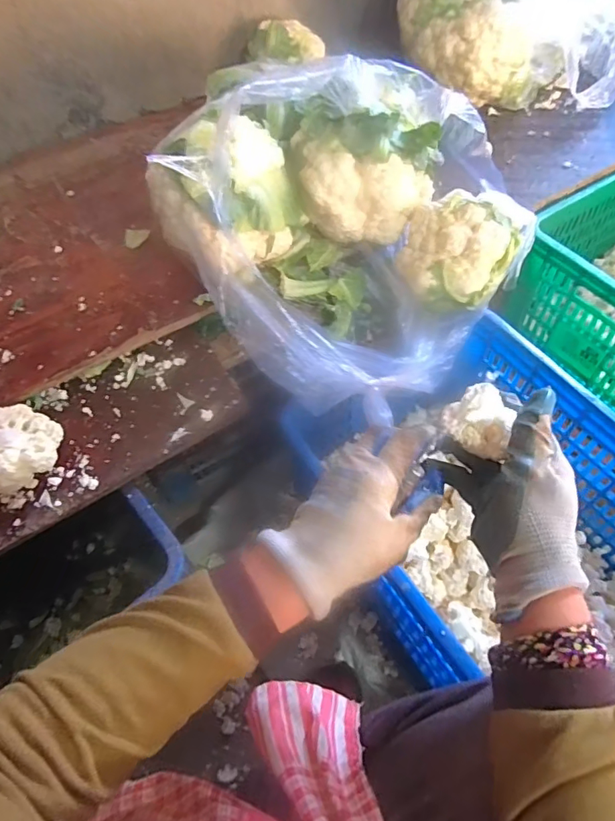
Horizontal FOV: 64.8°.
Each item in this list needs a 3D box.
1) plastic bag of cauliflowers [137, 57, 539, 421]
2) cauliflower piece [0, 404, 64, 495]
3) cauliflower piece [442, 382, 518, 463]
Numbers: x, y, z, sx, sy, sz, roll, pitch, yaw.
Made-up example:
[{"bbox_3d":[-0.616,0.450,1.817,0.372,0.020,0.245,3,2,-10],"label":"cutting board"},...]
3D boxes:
[{"bbox_3d":[0.093,-0.247,0.638,0.467,0.263,0.350,-38,63,-19],"label":"plastic bag of cauliflowers"},{"bbox_3d":[-0.312,0.043,0.526,0.085,0.075,0.071,-39,63,-19],"label":"cauliflower piece"},{"bbox_3d":[0.133,0.007,0.380,0.048,0.027,0.048,14,59,12],"label":"cauliflower piece"}]

